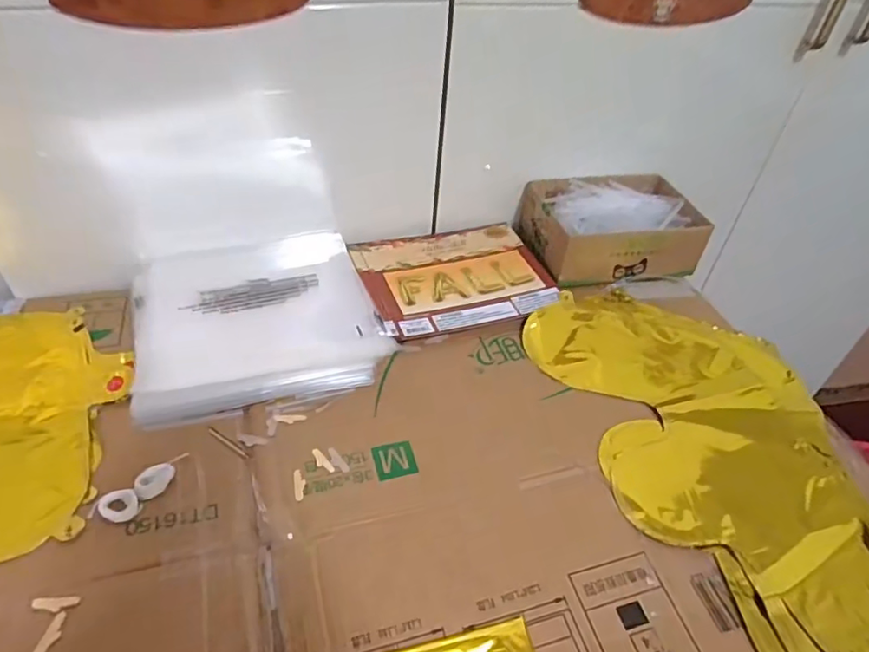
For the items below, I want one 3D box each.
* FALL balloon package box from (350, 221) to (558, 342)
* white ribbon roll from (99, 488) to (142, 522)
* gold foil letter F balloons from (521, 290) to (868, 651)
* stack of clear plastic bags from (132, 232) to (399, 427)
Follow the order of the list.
[{"bbox_3d":[0.020,-0.061,0.658,0.205,0.010,0.169,-11,46,-17],"label":"FALL balloon package box"},{"bbox_3d":[-0.232,0.132,0.426,0.029,0.004,0.024,33,49,26],"label":"white ribbon roll"},{"bbox_3d":[0.262,0.122,0.486,0.229,0.015,0.450,-9,45,-15],"label":"gold foil letter F balloons"},{"bbox_3d":[-0.178,-0.016,0.574,0.221,0.024,0.235,-12,46,-19],"label":"stack of clear plastic bags"}]

